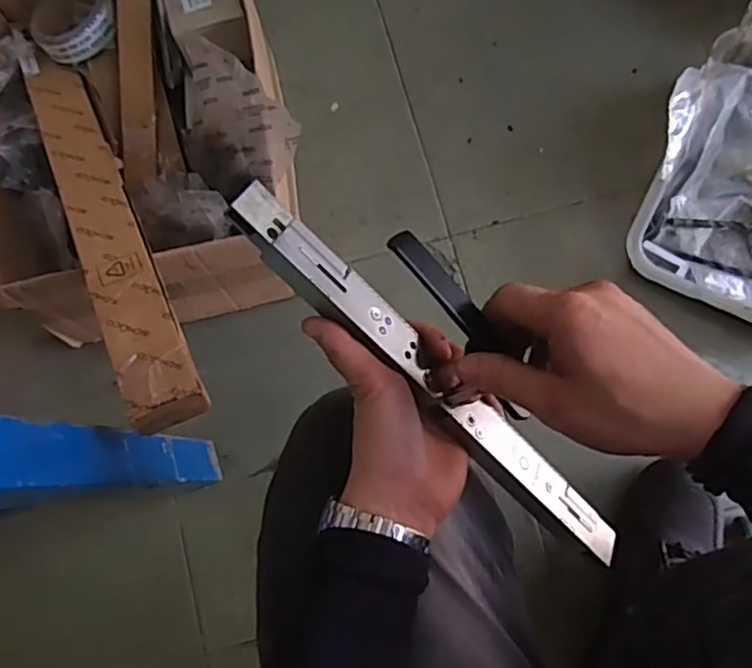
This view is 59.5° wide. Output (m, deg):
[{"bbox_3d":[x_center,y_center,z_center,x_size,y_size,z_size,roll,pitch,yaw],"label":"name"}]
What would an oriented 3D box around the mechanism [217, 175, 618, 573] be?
[{"bbox_3d":[0.045,0.039,0.432,0.351,0.021,0.034,45,81,-15],"label":"mechanism"}]

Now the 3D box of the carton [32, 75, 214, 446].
[{"bbox_3d":[-0.266,-0.116,0.641,0.058,0.029,0.482,-27,60,-5],"label":"carton"}]

